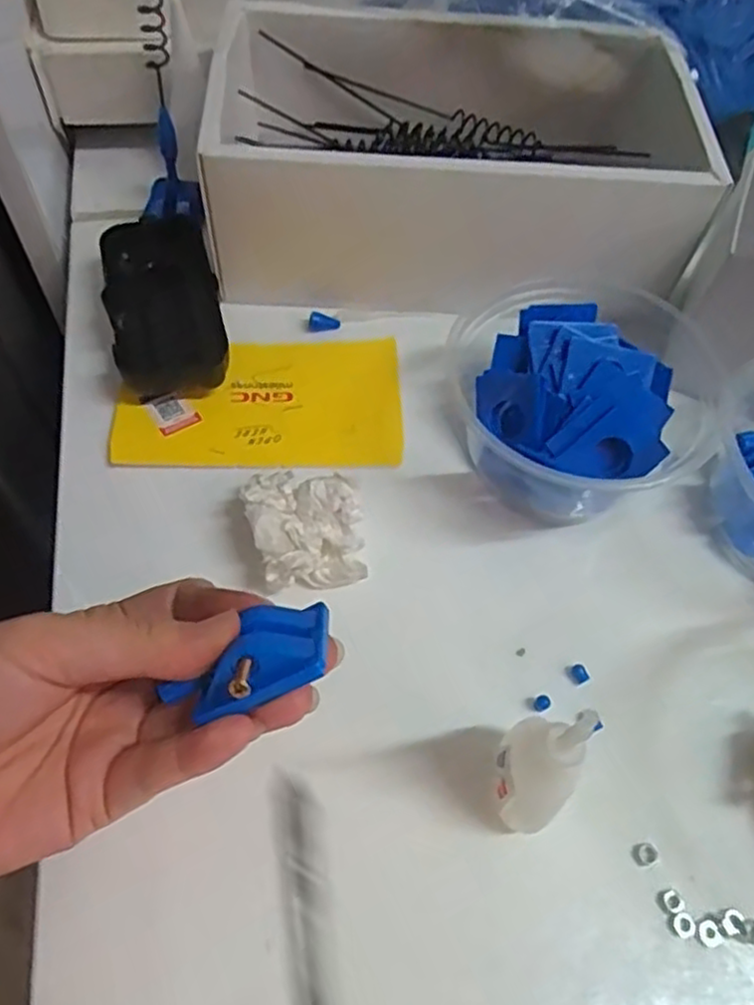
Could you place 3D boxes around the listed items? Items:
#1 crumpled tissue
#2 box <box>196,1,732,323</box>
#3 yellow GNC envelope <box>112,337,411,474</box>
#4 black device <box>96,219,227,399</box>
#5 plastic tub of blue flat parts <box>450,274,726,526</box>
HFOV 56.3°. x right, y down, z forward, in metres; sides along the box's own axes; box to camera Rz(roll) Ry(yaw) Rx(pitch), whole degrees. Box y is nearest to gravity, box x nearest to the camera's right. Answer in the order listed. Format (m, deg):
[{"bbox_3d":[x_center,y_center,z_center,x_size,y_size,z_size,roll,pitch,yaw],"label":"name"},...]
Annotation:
[{"bbox_3d":[-0.030,0.011,0.300,0.045,0.025,0.053,-15,61,-13],"label":"crumpled tissue"},{"bbox_3d":[0.042,-0.178,0.377,0.241,0.086,0.144,4,59,-2],"label":"box"},{"bbox_3d":[-0.056,-0.049,0.345,0.134,0.005,0.077,-1,59,-5],"label":"yellow GNC envelope"},{"bbox_3d":[-0.108,-0.099,0.358,0.054,0.024,0.103,-10,61,-10],"label":"black device"},{"bbox_3d":[0.089,-0.044,0.321,0.094,0.055,0.096,-13,61,-12],"label":"plastic tub of blue flat parts"}]

